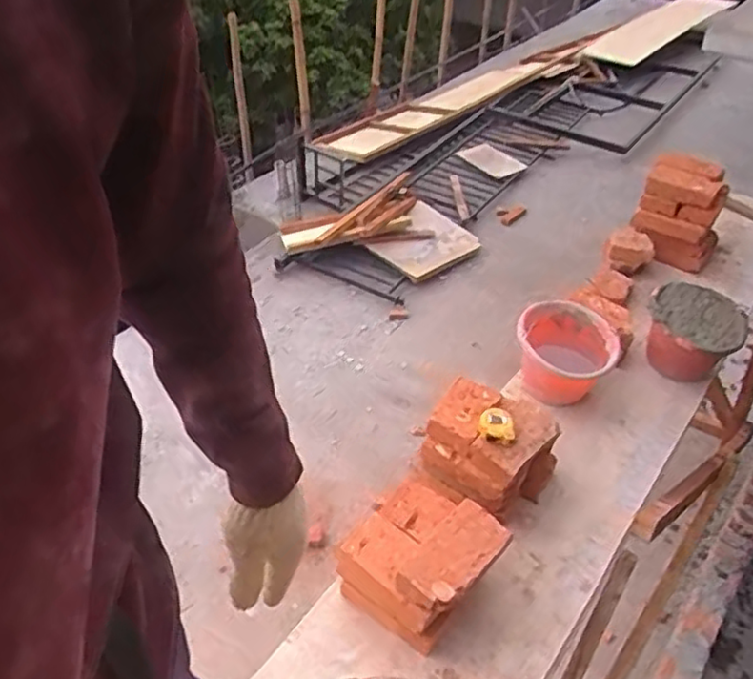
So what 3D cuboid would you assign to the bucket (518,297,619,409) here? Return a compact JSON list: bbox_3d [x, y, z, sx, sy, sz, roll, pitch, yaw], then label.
[{"bbox_3d":[0.456,0.038,1.664,0.223,0.189,0.205,0,41,0],"label":"bucket"}]

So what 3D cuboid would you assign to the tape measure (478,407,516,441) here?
[{"bbox_3d":[0.228,0.159,1.318,0.063,0.029,0.065,0,41,0],"label":"tape measure"}]

